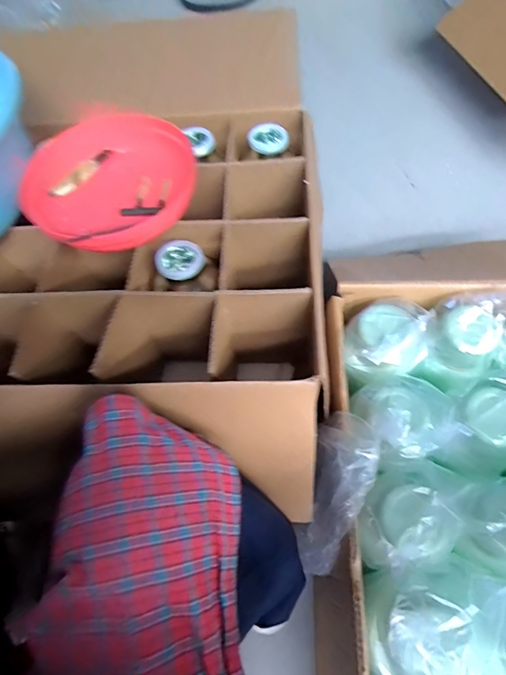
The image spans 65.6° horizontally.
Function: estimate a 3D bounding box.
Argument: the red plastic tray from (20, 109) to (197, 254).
[{"bbox_3d":[-0.179,-0.202,0.517,0.208,0.062,0.208,37,71,19],"label":"red plastic tray"}]

